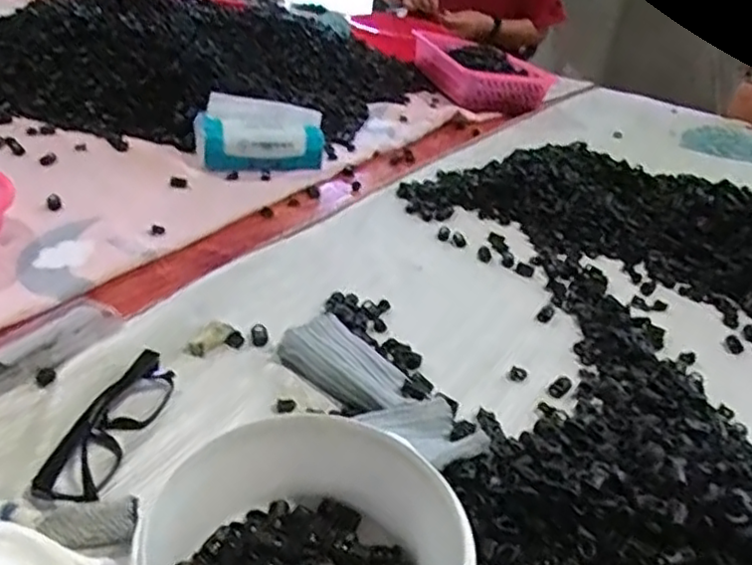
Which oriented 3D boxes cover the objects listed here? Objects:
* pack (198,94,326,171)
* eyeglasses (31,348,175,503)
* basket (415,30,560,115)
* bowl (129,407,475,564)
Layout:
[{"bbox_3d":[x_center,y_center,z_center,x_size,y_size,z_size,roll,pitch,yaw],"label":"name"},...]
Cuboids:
[{"bbox_3d":[-0.156,-0.199,0.911,0.167,0.074,0.085,0,31,-12],"label":"pack"},{"bbox_3d":[-0.176,0.093,0.455,0.032,0.020,0.131,9,30,5],"label":"eyeglasses"},{"bbox_3d":[0.210,-0.423,1.363,0.195,0.083,0.282,-6,32,-21],"label":"basket"},{"bbox_3d":[-0.034,0.155,0.348,0.146,0.075,0.149,5,30,-3],"label":"bowl"}]

